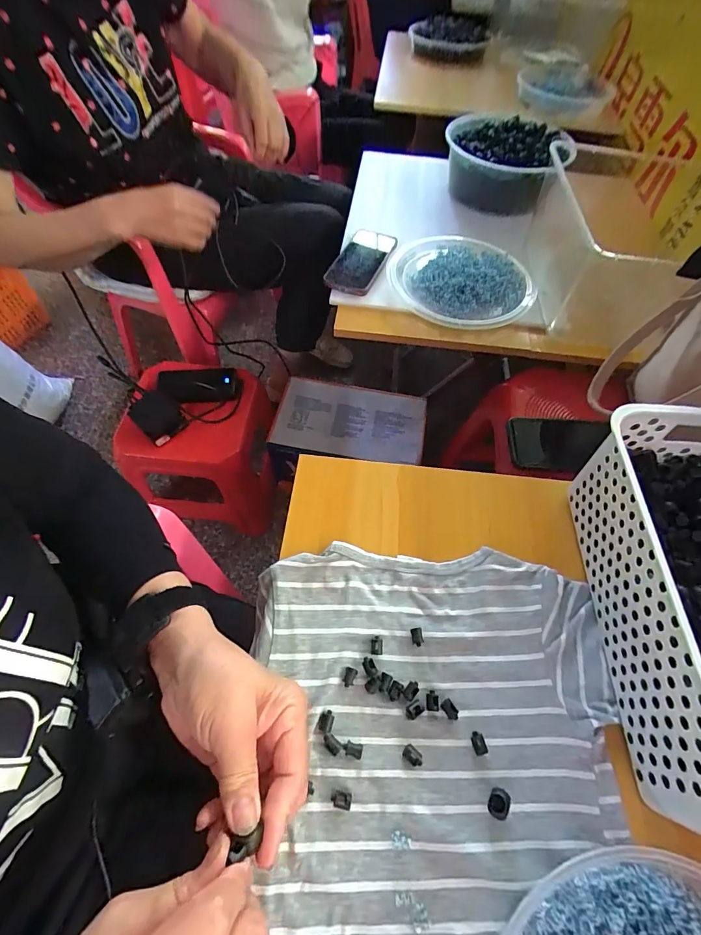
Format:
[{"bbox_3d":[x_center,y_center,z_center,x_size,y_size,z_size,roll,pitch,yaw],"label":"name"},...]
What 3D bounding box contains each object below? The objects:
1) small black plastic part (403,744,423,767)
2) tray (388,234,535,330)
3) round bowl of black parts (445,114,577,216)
[{"bbox_3d":[0.047,0.217,0.300,0.015,0.005,0.010,31,61,17],"label":"small black plastic part"},{"bbox_3d":[0.180,-0.310,0.651,0.230,0.037,0.216,1,60,-2],"label":"tray"},{"bbox_3d":[0.286,-0.578,0.755,0.215,0.107,0.210,1,57,-1],"label":"round bowl of black parts"}]

